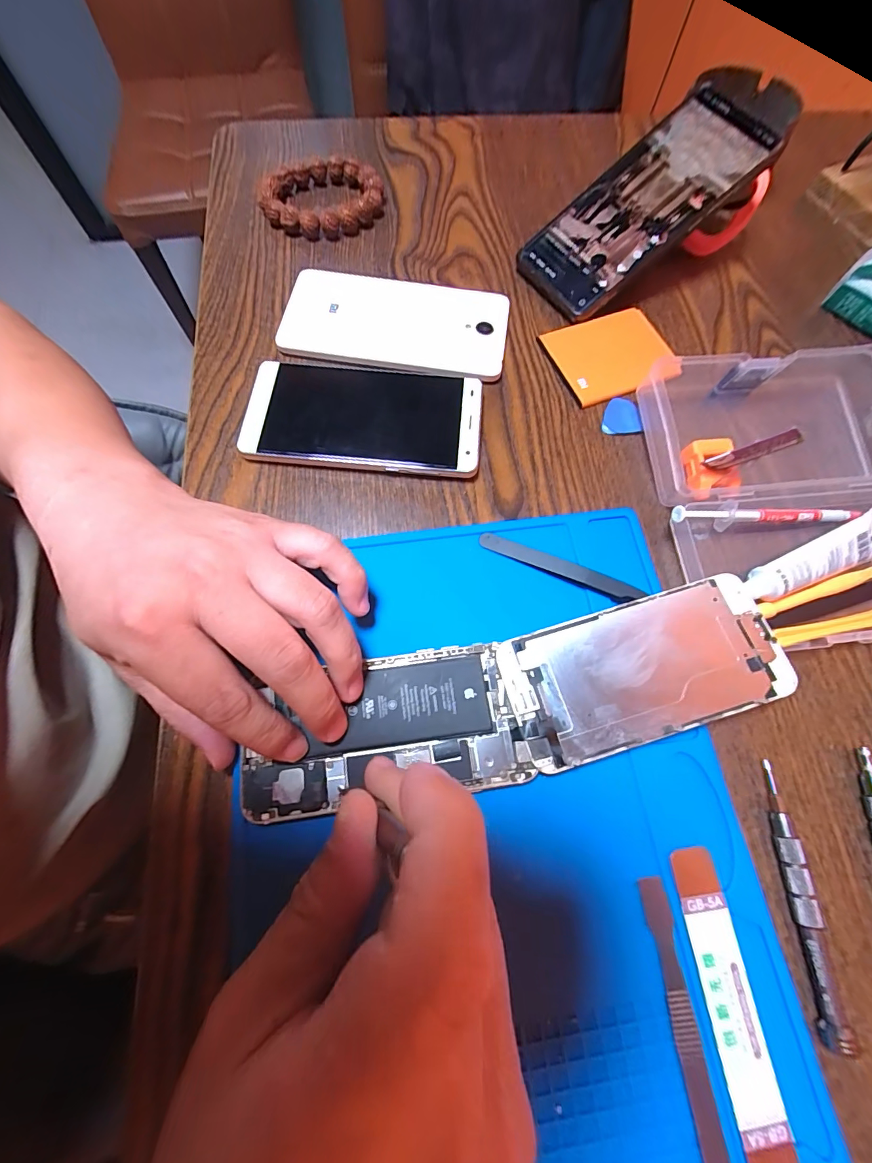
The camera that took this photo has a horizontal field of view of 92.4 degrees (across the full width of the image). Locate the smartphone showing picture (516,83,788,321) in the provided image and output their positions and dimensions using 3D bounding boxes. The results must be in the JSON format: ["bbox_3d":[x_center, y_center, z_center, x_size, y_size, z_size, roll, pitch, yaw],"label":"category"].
[{"bbox_3d":[0.141,-0.259,0.288,0.164,0.009,0.072,-38,75,10],"label":"smartphone showing picture"}]

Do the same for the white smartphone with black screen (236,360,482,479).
[{"bbox_3d":[-0.046,-0.104,0.258,0.144,0.014,0.074,5,71,0],"label":"white smartphone with black screen"}]

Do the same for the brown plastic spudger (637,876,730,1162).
[{"bbox_3d":[0.102,0.189,0.166,0.011,0.004,0.120,-6,71,-4],"label":"brown plastic spudger"}]

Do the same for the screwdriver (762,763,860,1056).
[{"bbox_3d":[0.161,0.138,0.185,0.013,0.011,0.105,-2,71,-3],"label":"screwdriver"}]

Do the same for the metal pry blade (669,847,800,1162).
[{"bbox_3d":[0.122,0.176,0.171,0.021,0.004,0.116,-5,71,-4],"label":"metal pry blade"}]

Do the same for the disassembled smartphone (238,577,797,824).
[{"bbox_3d":[0.040,0.058,0.202,0.258,0.011,0.065,-14,72,-3],"label":"disassembled smartphone"}]

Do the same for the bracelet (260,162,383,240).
[{"bbox_3d":[-0.088,-0.294,0.320,0.083,0.015,0.075,32,73,8],"label":"bracelet"}]

